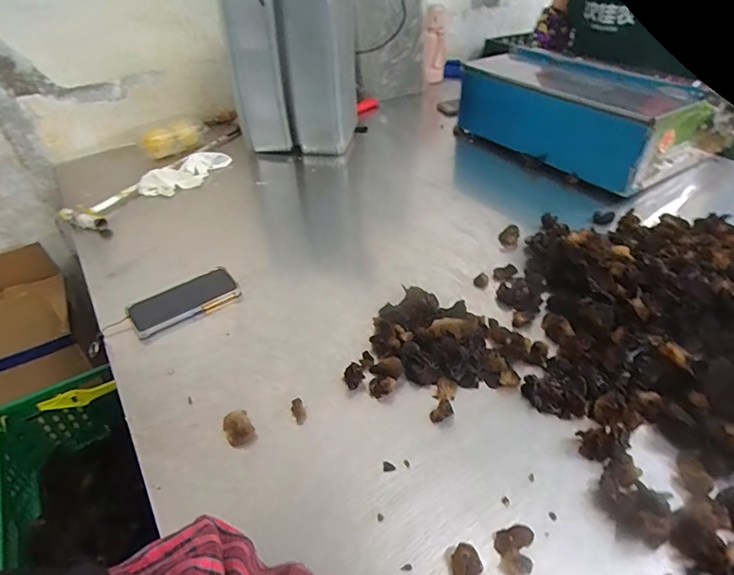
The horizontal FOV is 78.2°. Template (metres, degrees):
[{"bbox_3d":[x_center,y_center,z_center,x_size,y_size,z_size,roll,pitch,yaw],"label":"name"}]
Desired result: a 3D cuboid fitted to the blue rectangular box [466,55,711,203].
[{"bbox_3d":[0.456,-0.403,1.048,0.212,0.154,0.500,-27,45,-25],"label":"blue rectangular box"}]

